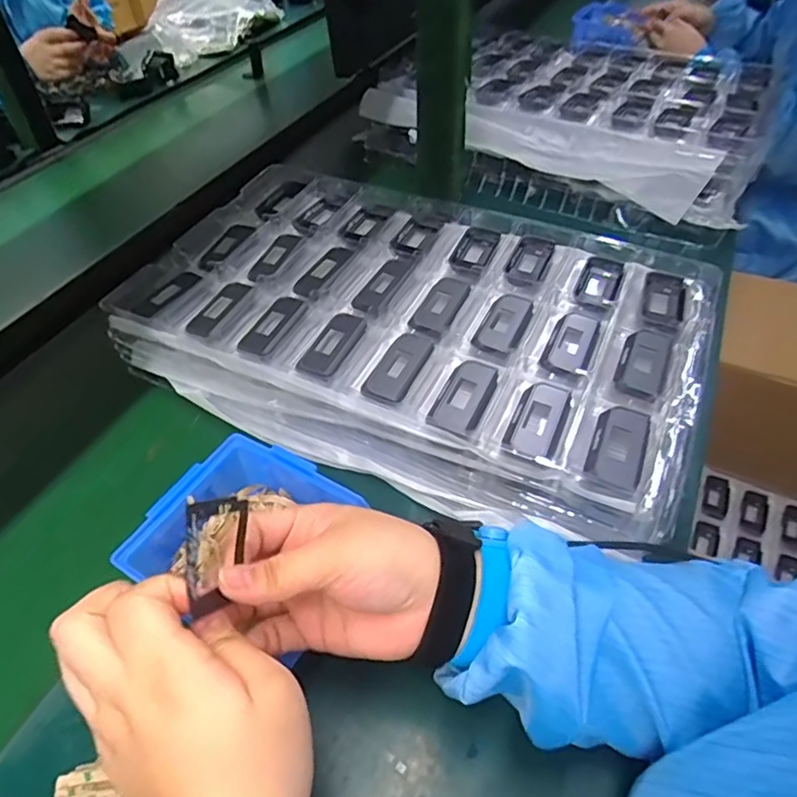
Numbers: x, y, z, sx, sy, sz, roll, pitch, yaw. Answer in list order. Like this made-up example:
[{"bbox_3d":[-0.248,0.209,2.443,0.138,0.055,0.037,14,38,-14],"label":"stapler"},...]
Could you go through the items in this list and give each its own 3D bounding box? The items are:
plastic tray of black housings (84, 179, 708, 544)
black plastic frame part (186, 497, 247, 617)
[{"bbox_3d":[0.007,-0.076,0.553,0.515,0.068,0.307,19,51,19],"label":"plastic tray of black housings"},{"bbox_3d":[-0.086,0.072,0.266,0.007,0.035,0.051,1,81,27],"label":"black plastic frame part"}]

